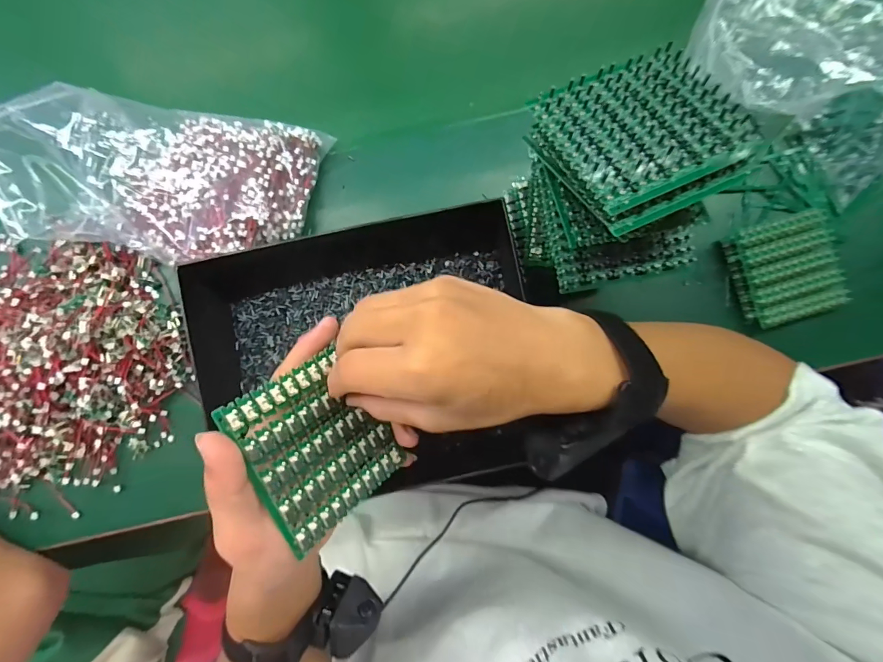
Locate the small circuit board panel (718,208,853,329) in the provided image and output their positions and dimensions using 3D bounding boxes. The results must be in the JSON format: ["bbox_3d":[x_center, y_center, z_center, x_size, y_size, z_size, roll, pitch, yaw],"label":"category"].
[{"bbox_3d":[0.305,-0.055,0.353,0.080,0.029,0.087,-18,86,0],"label":"small circuit board panel"}]

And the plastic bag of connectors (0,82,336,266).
[{"bbox_3d":[-0.213,-0.120,0.315,0.235,0.056,0.126,-3,86,-13],"label":"plastic bag of connectors"}]

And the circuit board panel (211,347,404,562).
[{"bbox_3d":[-0.064,0.061,0.216,0.075,0.005,0.087,-37,109,-42],"label":"circuit board panel"}]

